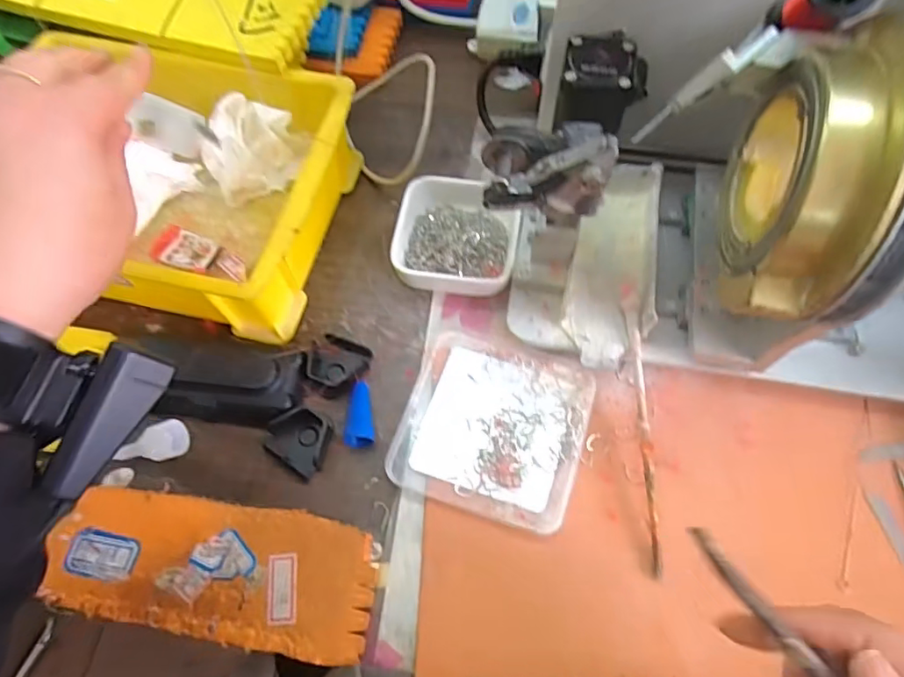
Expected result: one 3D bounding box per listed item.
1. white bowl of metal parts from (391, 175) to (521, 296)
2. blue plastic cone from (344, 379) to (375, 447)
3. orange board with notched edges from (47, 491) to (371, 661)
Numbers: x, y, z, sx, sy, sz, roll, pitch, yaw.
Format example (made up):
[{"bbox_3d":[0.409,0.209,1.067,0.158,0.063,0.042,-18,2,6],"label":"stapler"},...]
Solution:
[{"bbox_3d":[0.005,-0.077,0.389,0.082,0.029,0.098,6,66,5],"label":"white bowl of metal parts"},{"bbox_3d":[-0.055,0.047,0.343,0.017,0.011,0.042,5,66,4],"label":"blue plastic cone"},{"bbox_3d":[-0.131,0.128,0.306,0.175,0.015,0.069,6,66,5],"label":"orange board with notched edges"}]

